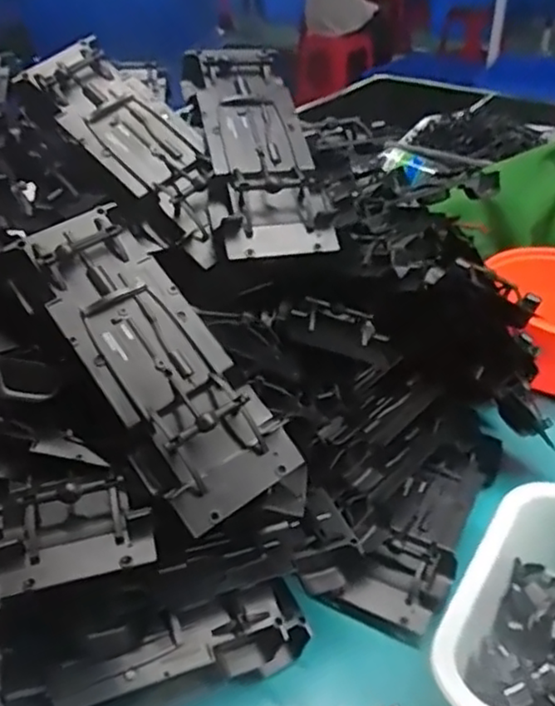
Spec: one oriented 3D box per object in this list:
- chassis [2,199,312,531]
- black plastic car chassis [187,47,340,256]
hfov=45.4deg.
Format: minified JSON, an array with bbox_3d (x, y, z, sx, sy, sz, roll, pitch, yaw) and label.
[{"bbox_3d":[-0.068,-0.001,0.364,0.072,0.030,0.190,-28,76,-31],"label":"chassis"},{"bbox_3d":[-0.013,-0.143,0.454,0.069,0.025,0.178,-9,62,-9],"label":"black plastic car chassis"}]

